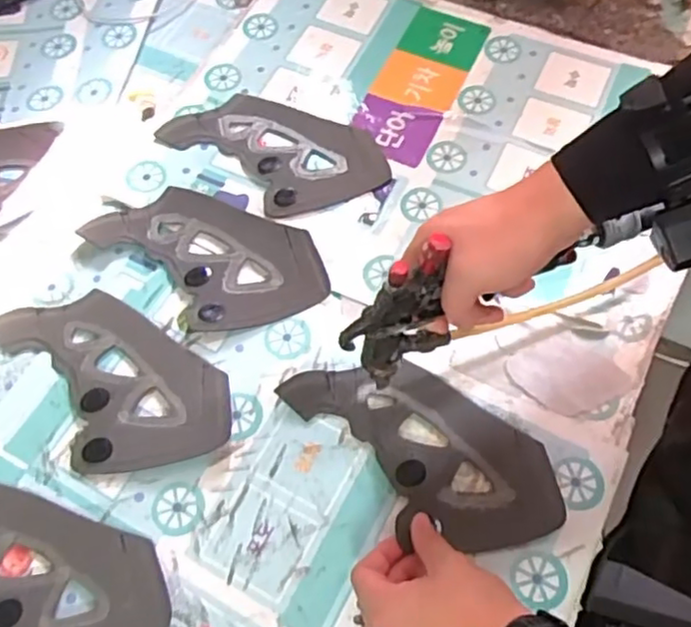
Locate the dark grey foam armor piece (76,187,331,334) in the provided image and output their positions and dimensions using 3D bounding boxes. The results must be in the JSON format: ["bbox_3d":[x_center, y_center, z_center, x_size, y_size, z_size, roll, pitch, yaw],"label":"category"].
[{"bbox_3d":[-0.123,-0.056,0.601,0.209,0.013,0.121,35,70,19],"label":"dark grey foam armor piece"}]

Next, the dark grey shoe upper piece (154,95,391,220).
[{"bbox_3d":[-0.067,-0.165,0.656,0.207,0.009,0.127,38,71,20],"label":"dark grey shoe upper piece"}]

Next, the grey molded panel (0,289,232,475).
[{"bbox_3d":[-0.199,0.054,0.552,0.218,0.012,0.123,35,70,19],"label":"grey molded panel"}]

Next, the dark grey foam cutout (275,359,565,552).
[{"bbox_3d":[0.058,0.104,0.521,0.224,0.013,0.114,30,69,15],"label":"dark grey foam cutout"}]

